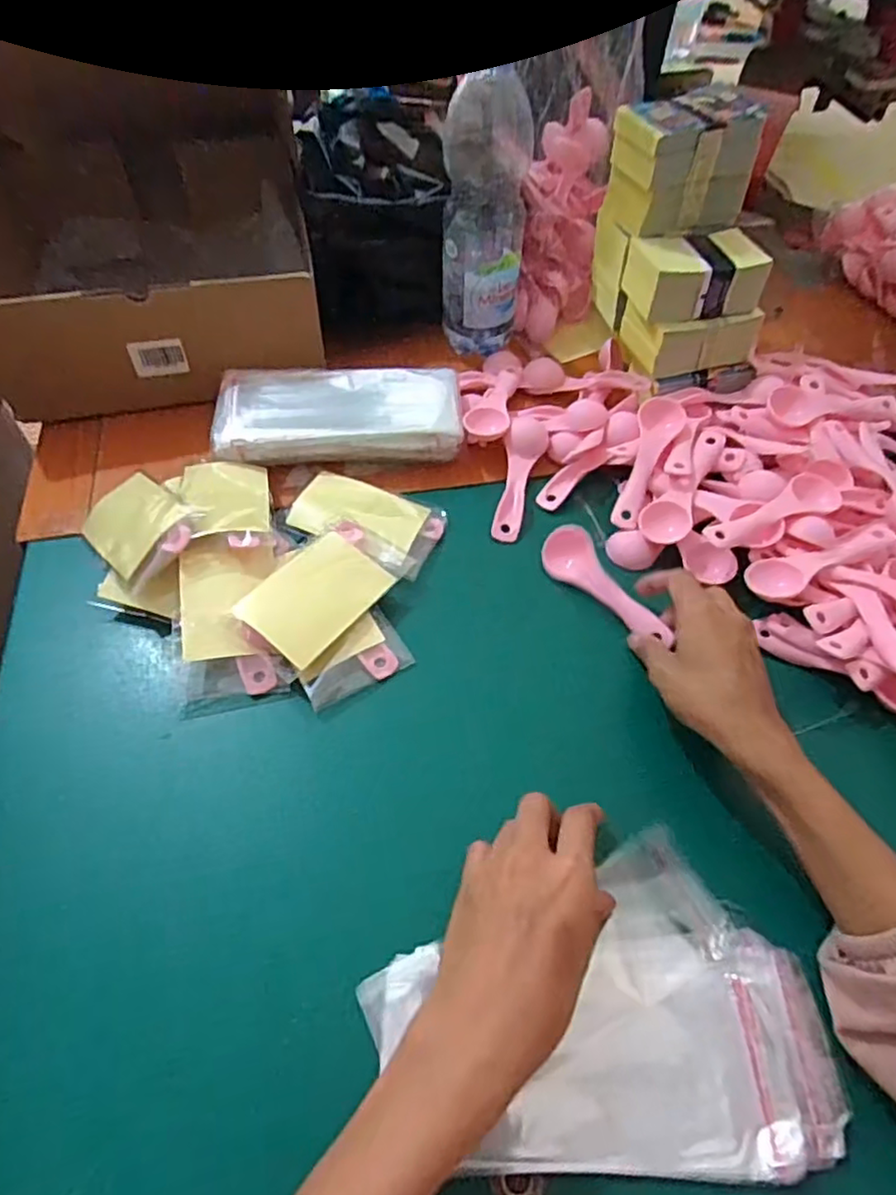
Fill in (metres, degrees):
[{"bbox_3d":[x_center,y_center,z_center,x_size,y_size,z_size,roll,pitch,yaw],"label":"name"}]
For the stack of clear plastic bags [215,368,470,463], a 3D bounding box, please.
[{"bbox_3d":[-0.086,-0.148,0.526,0.189,0.027,0.081,-2,55,-5],"label":"stack of clear plastic bags"}]

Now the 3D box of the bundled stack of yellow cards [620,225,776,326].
[{"bbox_3d":[0.197,-0.261,0.526,0.090,0.044,0.069,-7,56,-8],"label":"bundled stack of yellow cards"}]

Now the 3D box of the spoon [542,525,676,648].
[{"bbox_3d":[0.108,-0.008,0.452,0.028,0.024,0.104,-35,69,-24],"label":"spoon"}]

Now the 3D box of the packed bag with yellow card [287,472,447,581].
[{"bbox_3d":[-0.061,-0.055,0.484,0.106,0.016,0.071,19,56,10],"label":"packed bag with yellow card"}]

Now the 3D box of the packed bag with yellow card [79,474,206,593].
[{"bbox_3d":[-0.211,-0.048,0.444,0.090,0.011,0.061,31,75,32],"label":"packed bag with yellow card"}]

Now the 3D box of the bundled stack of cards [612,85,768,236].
[{"bbox_3d":[0.186,-0.347,0.524,0.099,0.078,0.066,-15,57,-13],"label":"bundled stack of cards"}]

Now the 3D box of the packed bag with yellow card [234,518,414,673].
[{"bbox_3d":[-0.079,-0.007,0.438,0.059,0.014,0.113,41,57,3],"label":"packed bag with yellow card"}]

